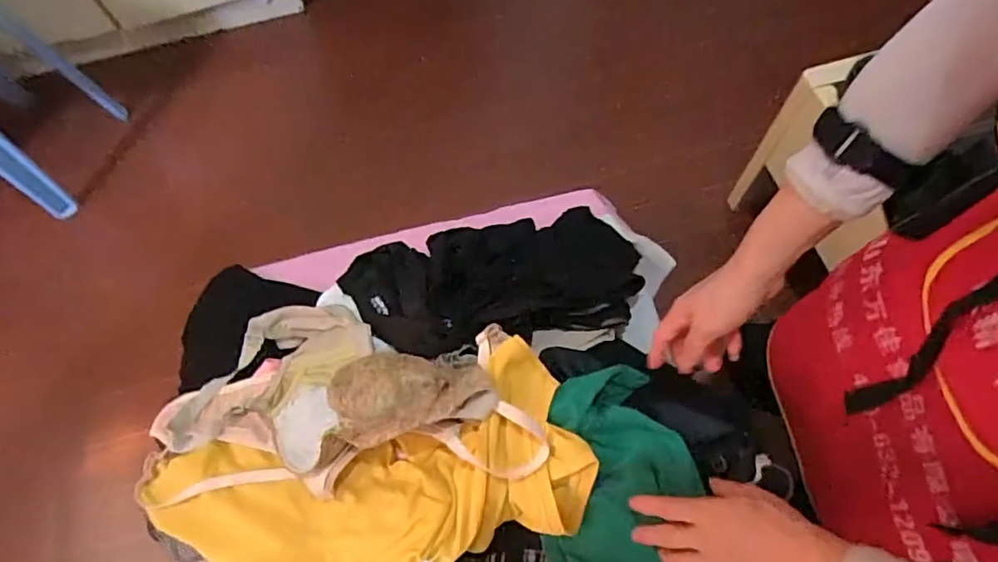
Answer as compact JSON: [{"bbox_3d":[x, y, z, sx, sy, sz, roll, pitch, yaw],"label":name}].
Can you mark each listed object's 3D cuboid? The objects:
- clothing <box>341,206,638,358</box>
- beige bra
[{"bbox_3d":[-0.011,-0.006,0.670,0.344,0.093,0.168,-12,65,-3],"label":"clothing"},{"bbox_3d":[-0.164,0.119,0.591,0.414,0.090,0.209,-4,63,24],"label":"beige bra"}]

